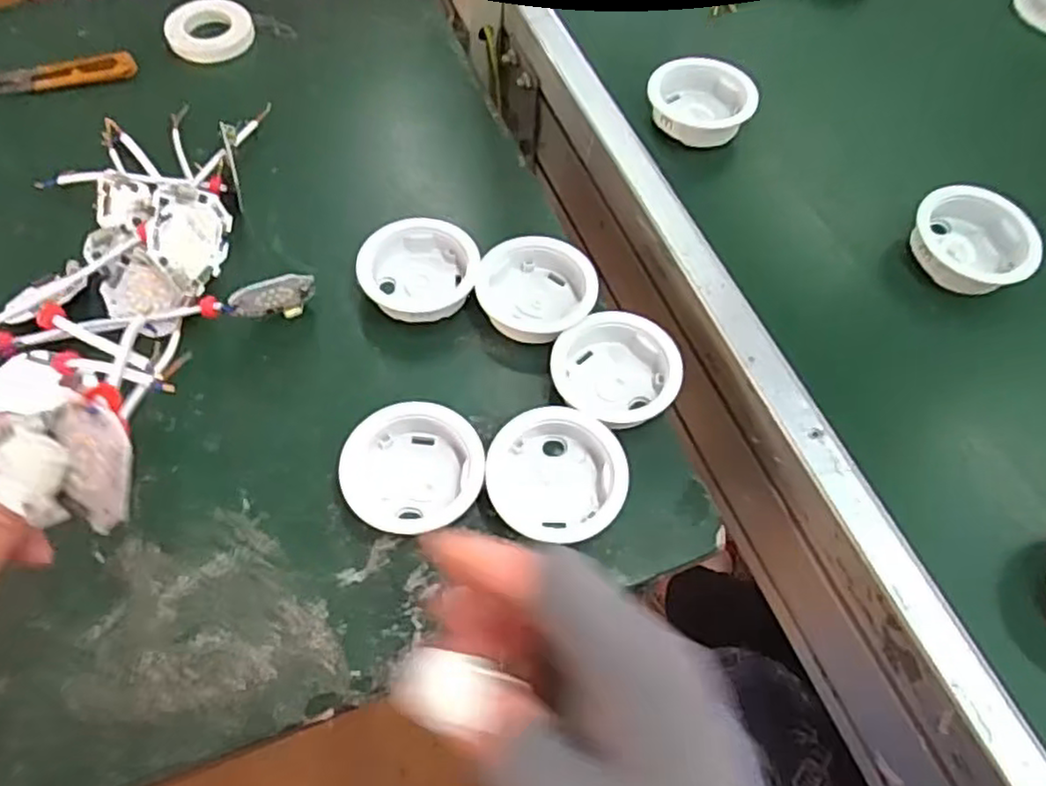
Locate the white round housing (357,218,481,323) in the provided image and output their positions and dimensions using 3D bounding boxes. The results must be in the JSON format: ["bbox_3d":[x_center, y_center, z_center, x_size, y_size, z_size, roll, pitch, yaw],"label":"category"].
[{"bbox_3d":[-0.064,-0.075,0.430,0.070,0.025,0.064,2,62,-3],"label":"white round housing"}]

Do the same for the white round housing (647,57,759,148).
[{"bbox_3d":[0.124,-0.204,0.483,0.070,0.027,0.074,2,62,-3],"label":"white round housing"}]

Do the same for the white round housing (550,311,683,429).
[{"bbox_3d":[0.055,-0.015,0.402,0.070,0.027,0.060,27,63,11],"label":"white round housing"}]

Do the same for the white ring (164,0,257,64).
[{"bbox_3d":[-0.246,-0.286,0.541,0.066,0.009,0.066,-35,69,-20],"label":"white ring"}]

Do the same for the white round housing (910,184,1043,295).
[{"bbox_3d":[0.279,-0.094,0.431,0.070,0.031,0.070,2,62,-3],"label":"white round housing"}]

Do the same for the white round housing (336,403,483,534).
[{"bbox_3d":[-0.058,0.041,0.370,0.072,0.024,0.066,2,62,-3],"label":"white round housing"}]

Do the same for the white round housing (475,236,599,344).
[{"bbox_3d":[0.008,-0.062,0.425,0.064,0.030,0.068,2,62,-3],"label":"white round housing"}]

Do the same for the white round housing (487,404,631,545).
[{"bbox_3d":[0.018,0.044,0.370,0.071,0.024,0.067,2,62,-3],"label":"white round housing"}]

